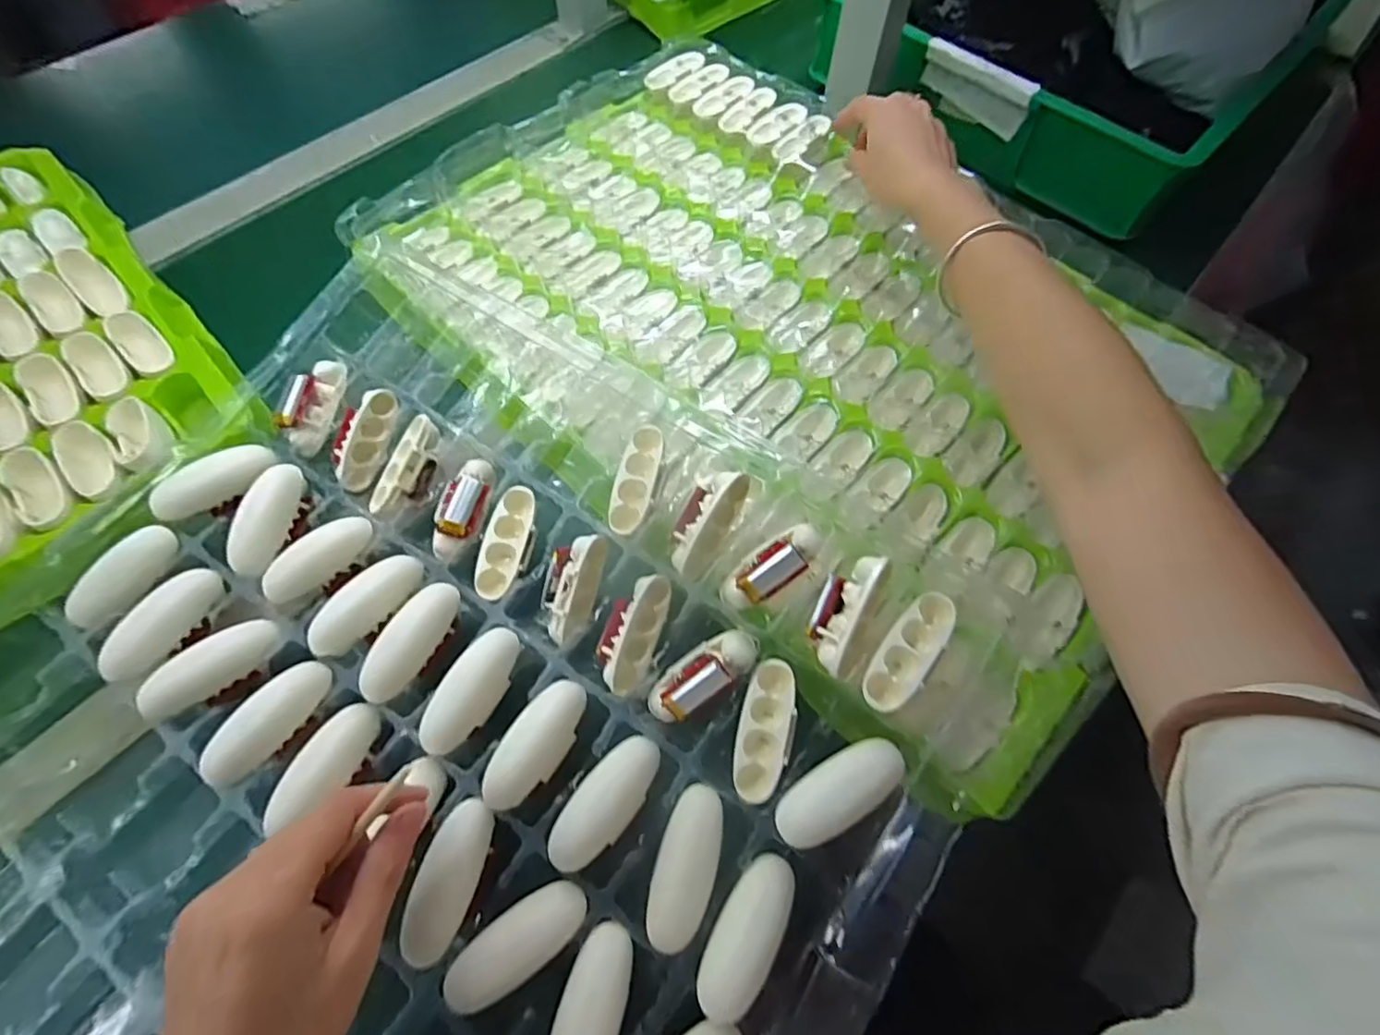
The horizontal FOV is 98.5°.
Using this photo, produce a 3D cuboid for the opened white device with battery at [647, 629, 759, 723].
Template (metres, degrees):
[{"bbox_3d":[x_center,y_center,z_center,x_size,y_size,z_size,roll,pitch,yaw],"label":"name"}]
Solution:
[{"bbox_3d":[0.006,0.079,0.307,0.061,0.016,0.029,-34,48,-12],"label":"opened white device with battery"}]

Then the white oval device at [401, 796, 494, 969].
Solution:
[{"bbox_3d":[-0.113,0.166,0.274,0.027,0.015,0.064,14,63,5],"label":"white oval device"}]

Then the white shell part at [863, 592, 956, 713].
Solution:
[{"bbox_3d":[0.106,0.067,0.292,0.024,0.020,0.064,35,67,15],"label":"white shell part"}]

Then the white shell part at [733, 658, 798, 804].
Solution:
[{"bbox_3d":[0.037,0.104,0.294,0.026,0.019,0.065,11,81,4],"label":"white shell part"}]

